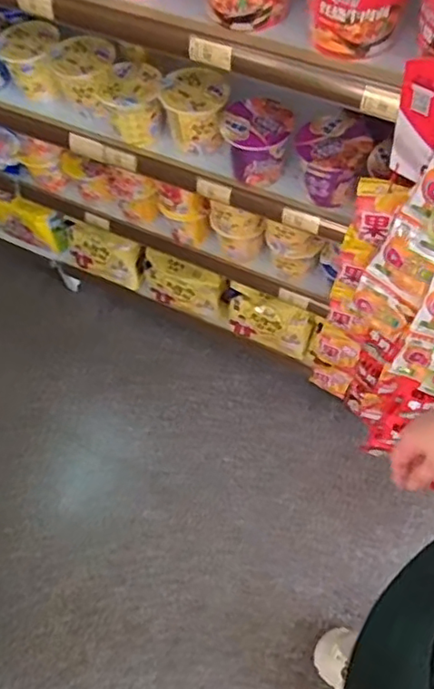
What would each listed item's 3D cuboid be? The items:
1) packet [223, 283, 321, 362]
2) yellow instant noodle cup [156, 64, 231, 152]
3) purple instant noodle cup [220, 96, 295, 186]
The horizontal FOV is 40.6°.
[{"bbox_3d":[0.118,-0.052,1.326,0.200,0.148,0.045,21,66,15],"label":"packet"},{"bbox_3d":[-0.034,-0.380,0.953,0.108,0.086,0.119,-1,62,4],"label":"yellow instant noodle cup"},{"bbox_3d":[0.061,-0.312,0.910,0.101,0.091,0.105,-2,62,4],"label":"purple instant noodle cup"}]

